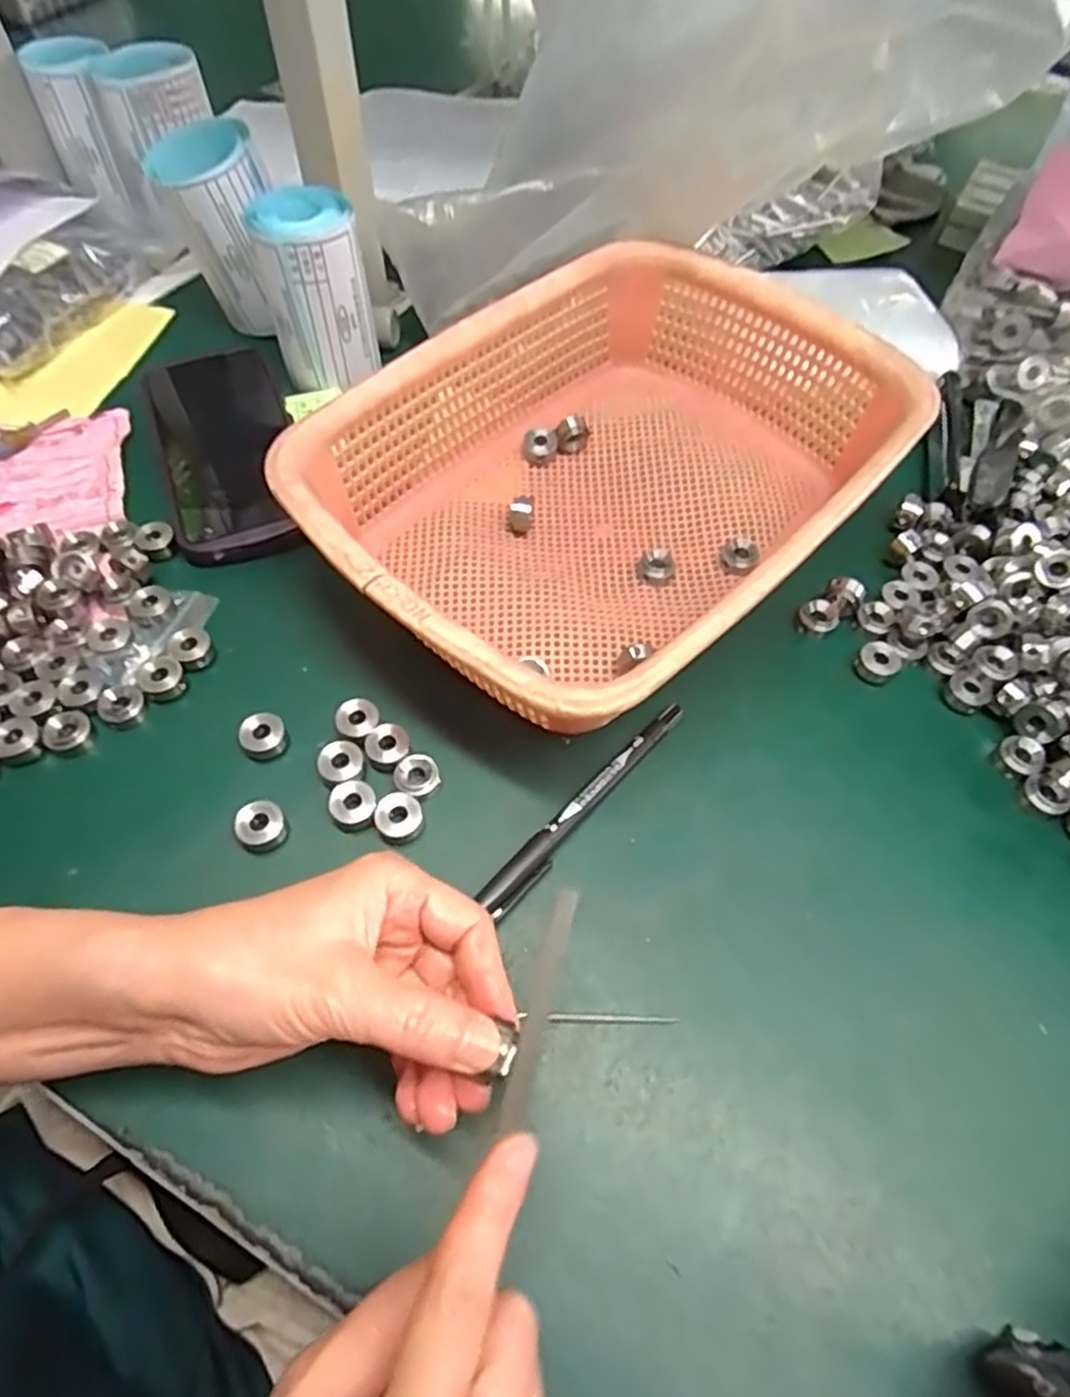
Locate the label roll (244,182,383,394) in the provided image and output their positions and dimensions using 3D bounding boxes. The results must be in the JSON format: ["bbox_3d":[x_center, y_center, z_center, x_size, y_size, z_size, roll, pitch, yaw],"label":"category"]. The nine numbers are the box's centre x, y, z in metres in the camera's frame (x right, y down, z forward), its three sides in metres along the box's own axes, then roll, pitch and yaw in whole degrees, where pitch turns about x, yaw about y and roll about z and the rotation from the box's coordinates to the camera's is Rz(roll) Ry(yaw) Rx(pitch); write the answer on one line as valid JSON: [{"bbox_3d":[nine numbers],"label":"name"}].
[{"bbox_3d":[-0.131,-0.246,0.435,0.058,0.091,0.057,-8,58,-8],"label":"label roll"}]

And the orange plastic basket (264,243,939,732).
[{"bbox_3d":[0.038,-0.112,0.370,0.214,0.076,0.289,41,64,21],"label":"orange plastic basket"}]

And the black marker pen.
[{"bbox_3d":[0.024,0.045,0.315,0.013,0.011,0.127,38,64,20],"label":"black marker pen"}]

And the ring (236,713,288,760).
[{"bbox_3d":[-0.122,0.016,0.324,0.019,0.011,0.019,1,58,-2],"label":"ring"}]

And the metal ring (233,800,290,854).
[{"bbox_3d":[-0.115,0.054,0.302,0.018,0.013,0.020,33,62,17],"label":"metal ring"}]

